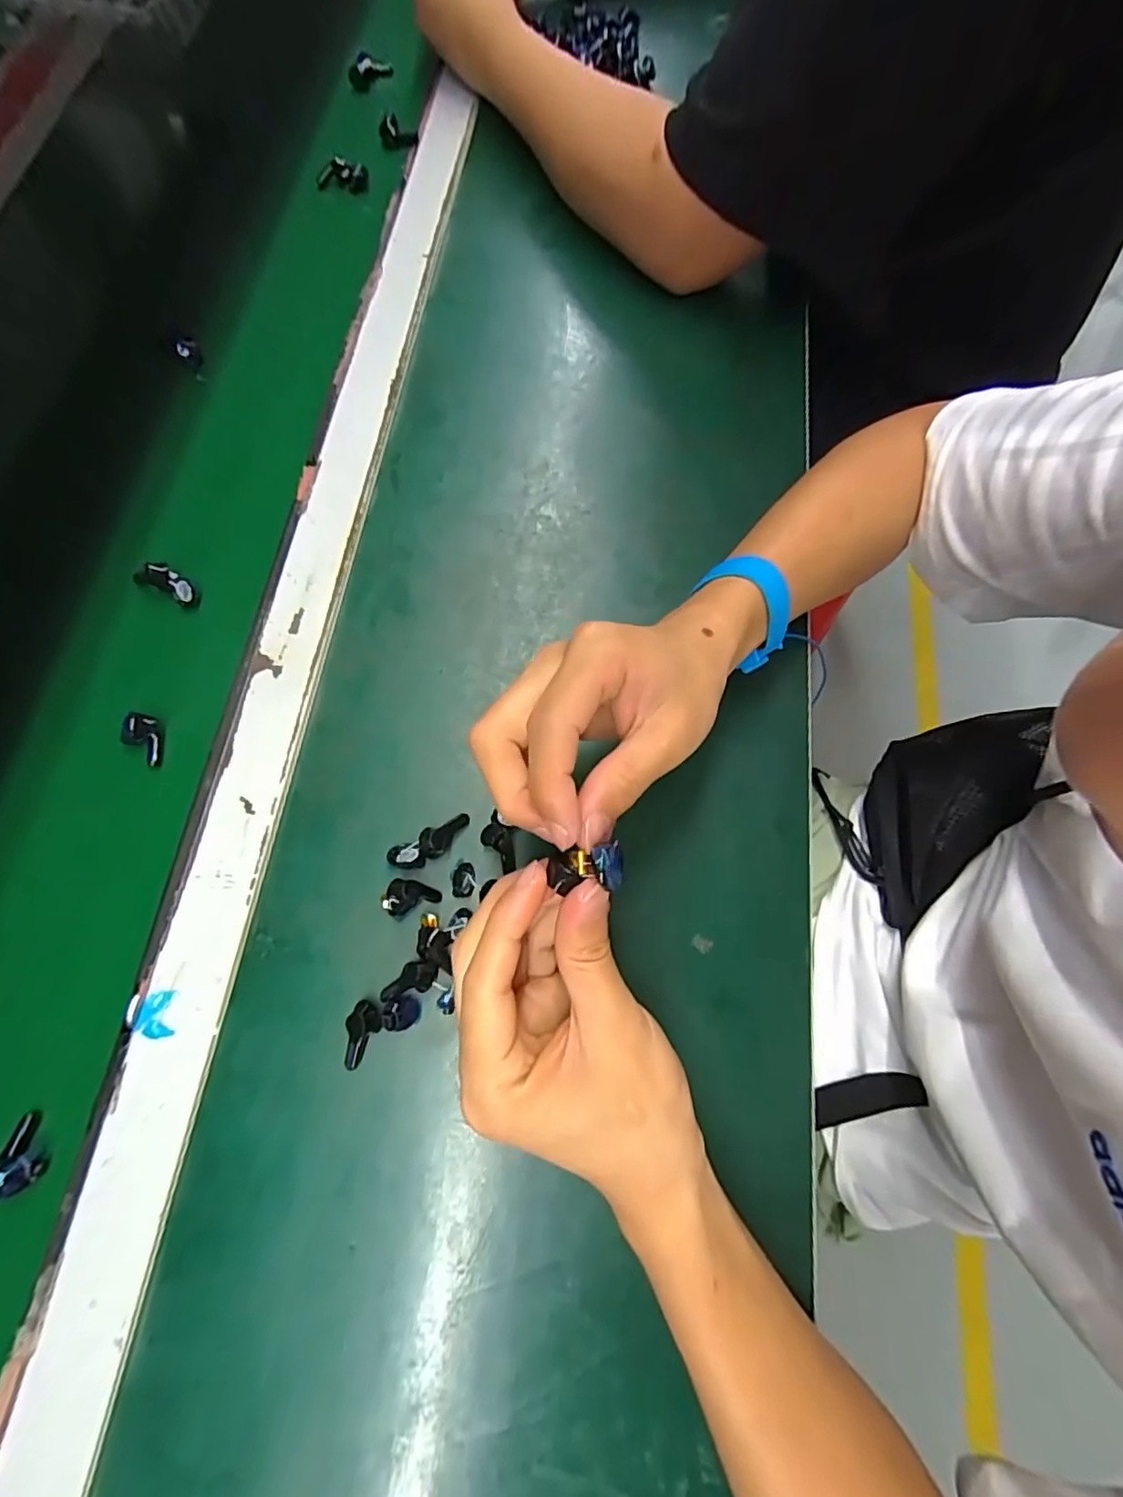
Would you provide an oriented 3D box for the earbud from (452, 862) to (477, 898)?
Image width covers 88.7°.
[{"bbox_3d":[-0.052,0.070,0.306,0.011,0.012,0.018,8,73,0],"label":"earbud"}]

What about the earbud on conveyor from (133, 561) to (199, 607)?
[{"bbox_3d":[-0.241,-0.101,0.351,0.034,0.019,0.016,23,73,5],"label":"earbud on conveyor"}]

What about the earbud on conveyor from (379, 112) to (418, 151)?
[{"bbox_3d":[-0.139,-0.523,0.485,0.031,0.018,0.023,-4,73,-4],"label":"earbud on conveyor"}]

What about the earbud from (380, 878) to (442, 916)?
[{"bbox_3d":[-0.078,0.078,0.298,0.025,0.025,0.017,5,73,-1],"label":"earbud"}]

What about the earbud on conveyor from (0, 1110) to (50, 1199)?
[{"bbox_3d":[-0.247,0.184,0.259,0.015,0.017,0.029,-23,75,-9],"label":"earbud on conveyor"}]

